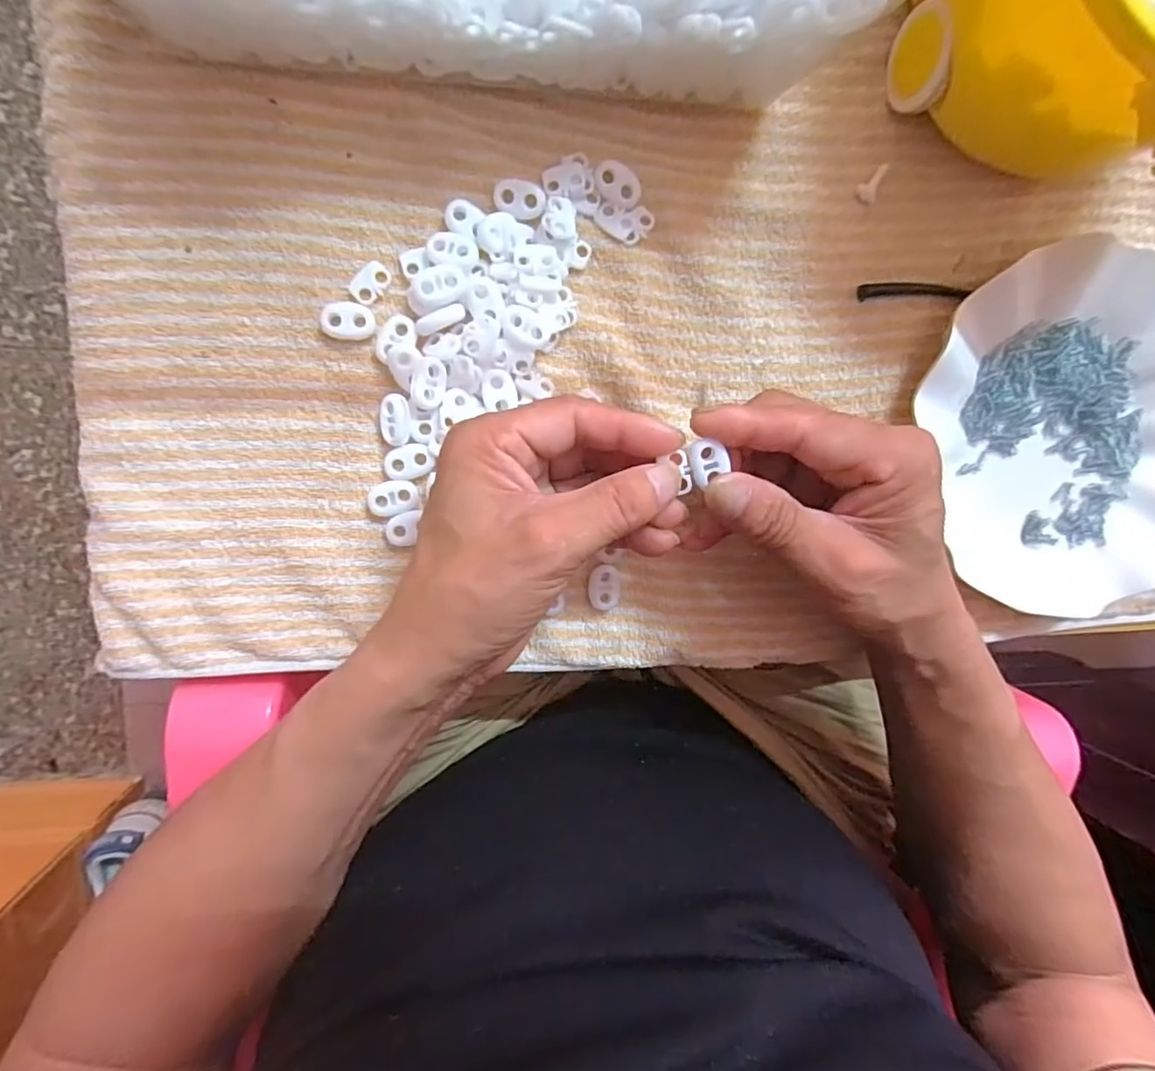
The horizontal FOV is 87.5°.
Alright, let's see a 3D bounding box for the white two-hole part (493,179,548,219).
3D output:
[{"bbox_3d":[-0.025,-0.147,0.264,0.022,0.006,0.014,8,96,-10],"label":"white two-hole part"}]

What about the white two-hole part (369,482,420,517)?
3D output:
[{"bbox_3d":[-0.084,-0.017,0.275,0.022,0.005,0.015,-16,99,-7],"label":"white two-hole part"}]

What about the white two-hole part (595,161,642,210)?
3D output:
[{"bbox_3d":[0.018,-0.157,0.270,0.022,0.005,0.016,21,93,-11],"label":"white two-hole part"}]

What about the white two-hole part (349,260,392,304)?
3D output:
[{"bbox_3d":[-0.090,-0.110,0.263,0.012,0.004,0.018,35,91,-11],"label":"white two-hole part"}]

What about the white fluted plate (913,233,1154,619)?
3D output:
[{"bbox_3d":[0.267,-0.056,0.313,0.156,0.024,0.178,-24,100,-5],"label":"white fluted plate"}]

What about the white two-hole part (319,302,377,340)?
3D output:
[{"bbox_3d":[-0.100,-0.093,0.263,0.022,0.006,0.016,3,96,-9],"label":"white two-hole part"}]

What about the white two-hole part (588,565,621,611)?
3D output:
[{"bbox_3d":[0.013,0.025,0.296,0.015,0.006,0.022,1,97,-9],"label":"white two-hole part"}]

